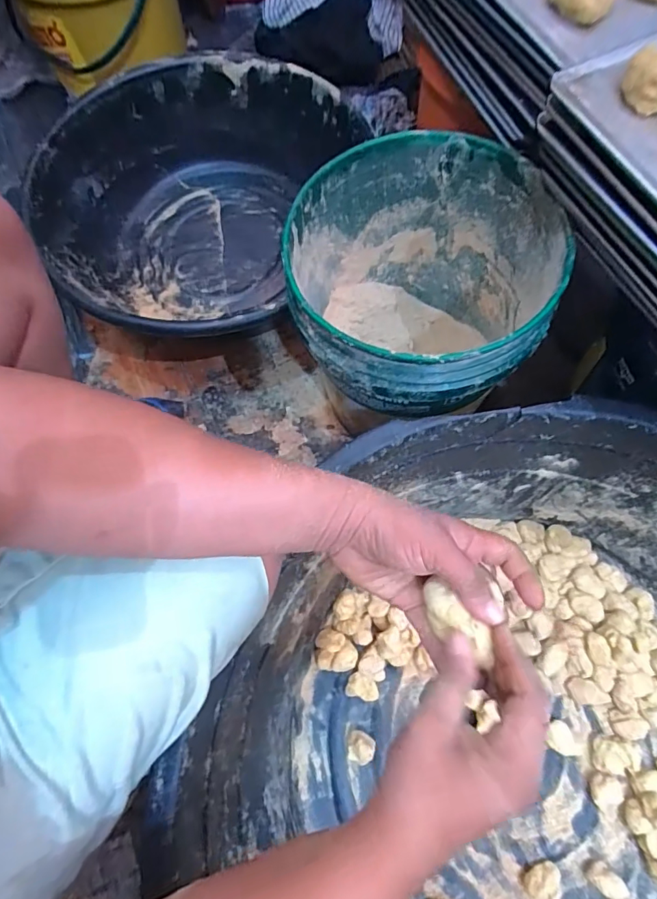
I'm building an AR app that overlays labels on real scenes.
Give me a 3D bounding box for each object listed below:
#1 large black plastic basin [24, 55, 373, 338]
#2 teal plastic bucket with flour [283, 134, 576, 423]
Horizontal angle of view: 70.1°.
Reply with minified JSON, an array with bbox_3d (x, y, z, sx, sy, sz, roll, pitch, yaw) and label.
[{"bbox_3d":[-0.233,-0.392,0.783,0.473,0.175,0.512,19,70,8],"label":"large black plastic basin"},{"bbox_3d":[0.099,-0.166,0.583,0.270,0.273,0.280,0,68,1],"label":"teal plastic bucket with flour"}]

